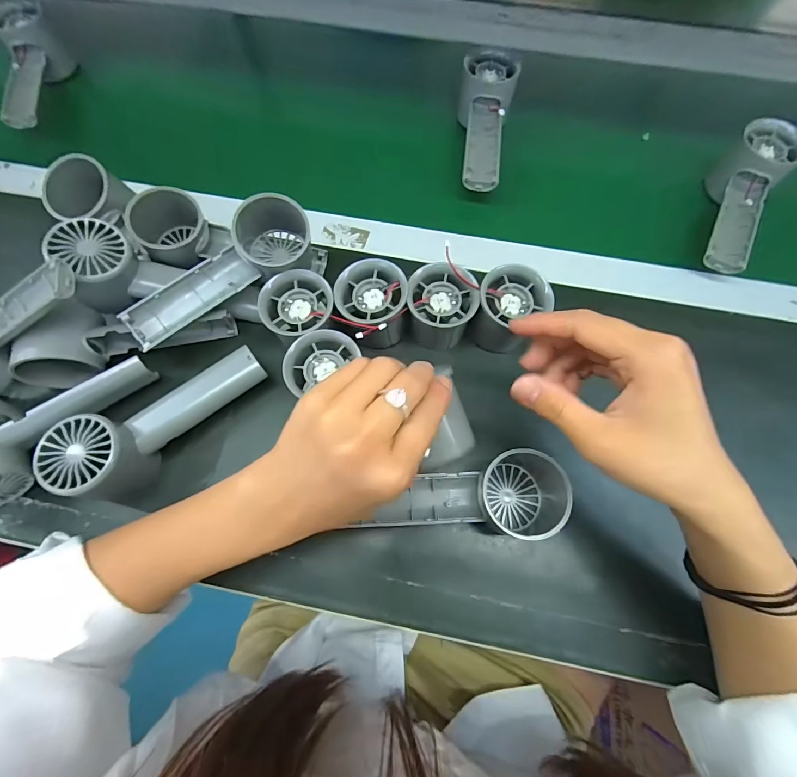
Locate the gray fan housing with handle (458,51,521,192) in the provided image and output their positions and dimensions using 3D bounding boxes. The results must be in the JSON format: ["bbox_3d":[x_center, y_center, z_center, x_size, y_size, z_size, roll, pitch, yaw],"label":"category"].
[{"bbox_3d":[0.086,-0.264,0.389,0.053,0.039,0.142,6,71,3],"label":"gray fan housing with handle"}]

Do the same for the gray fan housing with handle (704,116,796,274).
[{"bbox_3d":[0.317,-0.175,0.362,0.054,0.051,0.147,32,74,11],"label":"gray fan housing with handle"}]

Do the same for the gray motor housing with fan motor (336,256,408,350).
[{"bbox_3d":[-0.020,-0.065,0.315,0.052,0.051,0.054,0,71,1],"label":"gray motor housing with fan motor"}]

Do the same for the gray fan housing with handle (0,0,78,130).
[{"bbox_3d":[-0.398,-0.340,0.421,0.044,0.056,0.150,-10,71,-3],"label":"gray fan housing with handle"}]

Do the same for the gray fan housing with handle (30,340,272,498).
[{"bbox_3d":[-0.176,0.019,0.294,0.150,0.053,0.049,-41,75,-12],"label":"gray fan housing with handle"}]

